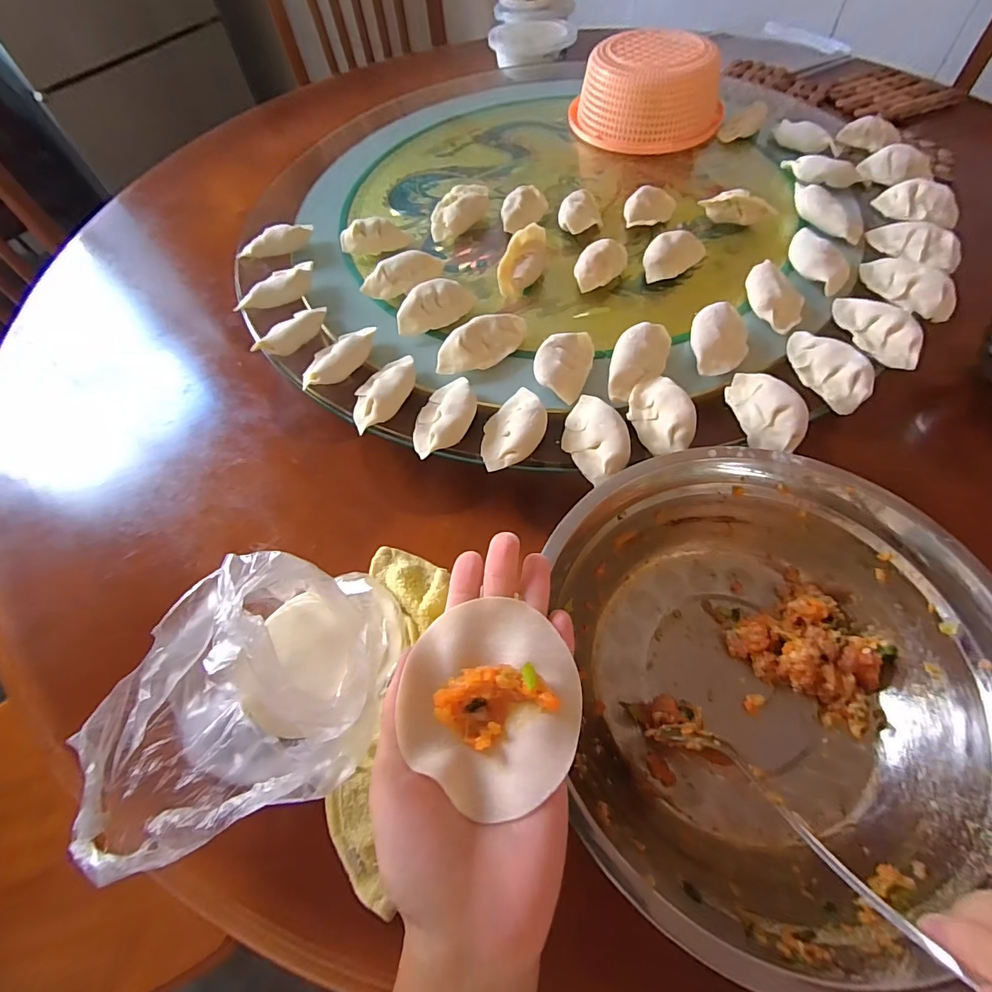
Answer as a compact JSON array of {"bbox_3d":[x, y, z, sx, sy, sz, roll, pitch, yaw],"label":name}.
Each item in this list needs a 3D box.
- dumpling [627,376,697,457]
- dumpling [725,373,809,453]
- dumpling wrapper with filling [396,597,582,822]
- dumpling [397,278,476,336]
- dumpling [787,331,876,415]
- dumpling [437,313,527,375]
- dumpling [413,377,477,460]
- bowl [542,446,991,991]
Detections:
[{"bbox_3d":[0.113,-0.059,0.321,0.036,0.021,0.063,-12,60,-3],"label":"dumpling"},{"bbox_3d":[0.185,-0.061,0.318,0.033,0.022,0.065,-11,60,-2],"label":"dumpling"},{"bbox_3d":[-0.002,0.084,0.192,0.069,0.015,0.076,1,60,5],"label":"dumpling wrapper with filling"},{"bbox_3d":[-0.051,-0.158,0.392,0.066,0.029,0.029,-21,60,-8],"label":"dumpling"},{"bbox_3d":[0.238,-0.094,0.336,0.034,0.020,0.069,-27,62,-11],"label":"dumpling"},{"bbox_3d":[-0.010,-0.122,0.368,0.080,0.020,0.031,-31,62,-13],"label":"dumpling"},{"bbox_3d":[-0.036,-0.060,0.332,0.039,0.017,0.067,11,61,10],"label":"dumpling"},{"bbox_3d":[0.151,0.092,0.260,0.214,0.071,0.230,-2,60,3],"label":"bowl"}]

